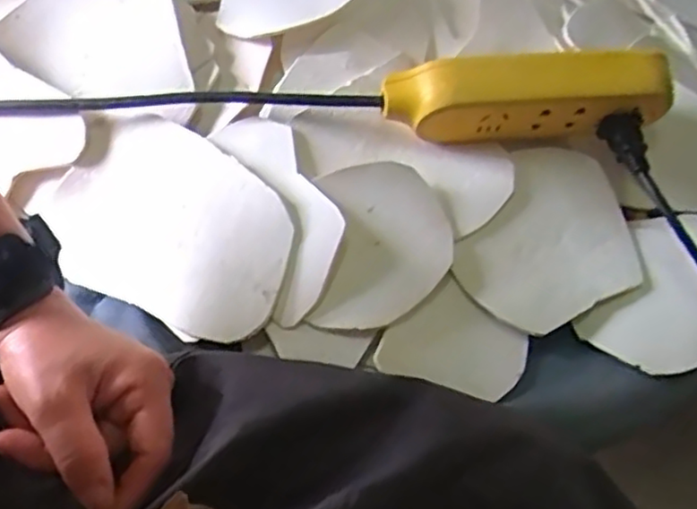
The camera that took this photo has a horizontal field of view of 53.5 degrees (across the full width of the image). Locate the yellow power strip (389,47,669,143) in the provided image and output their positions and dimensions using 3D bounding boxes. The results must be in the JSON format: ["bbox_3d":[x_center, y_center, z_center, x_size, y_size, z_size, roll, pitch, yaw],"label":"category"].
[{"bbox_3d":[0.122,-0.105,0.459,0.198,0.060,0.032,-10,46,-11],"label":"yellow power strip"}]

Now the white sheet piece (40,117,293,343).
[{"bbox_3d":[-0.108,-0.020,0.421,0.158,0.008,0.109,22,81,18],"label":"white sheet piece"}]

